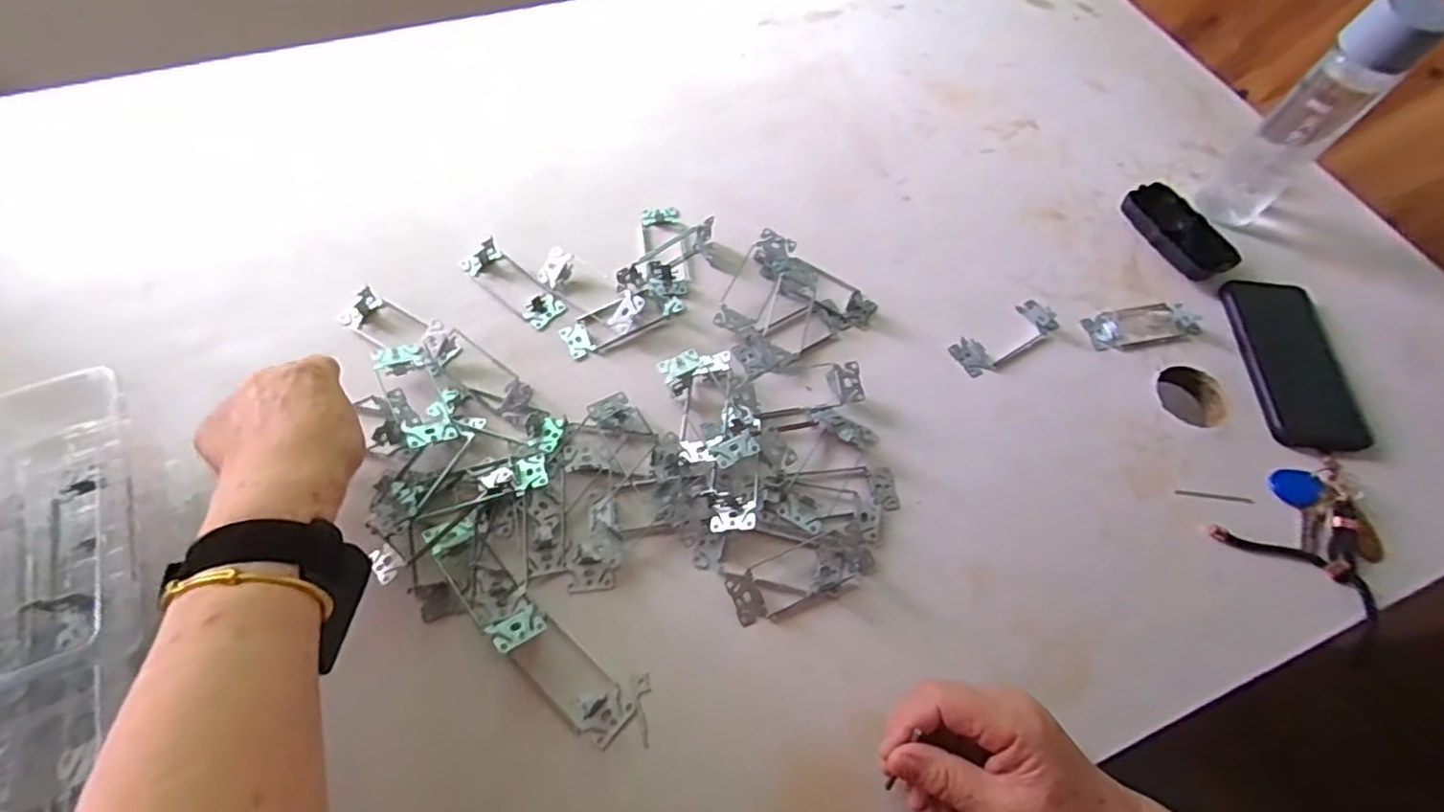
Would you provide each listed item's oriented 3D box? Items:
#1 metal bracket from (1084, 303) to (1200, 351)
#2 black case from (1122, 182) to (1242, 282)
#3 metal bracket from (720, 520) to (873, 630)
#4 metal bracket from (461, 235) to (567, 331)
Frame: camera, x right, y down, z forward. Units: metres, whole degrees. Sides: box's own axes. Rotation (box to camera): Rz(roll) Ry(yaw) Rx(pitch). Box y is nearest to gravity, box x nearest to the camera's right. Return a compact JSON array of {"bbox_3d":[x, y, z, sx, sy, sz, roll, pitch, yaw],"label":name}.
[{"bbox_3d":[0.375,-0.073,0.557,0.097,0.013,0.038,-9,63,-6],"label":"metal bracket"},{"bbox_3d":[0.432,-0.167,0.598,0.043,0.020,0.107,-22,65,-12],"label":"black case"},{"bbox_3d":[0.058,0.119,0.449,0.106,0.011,0.040,-21,65,-12],"label":"metal bracket"},{"bbox_3d":[-0.185,-0.110,0.553,0.104,0.017,0.039,39,68,17],"label":"metal bracket"}]

